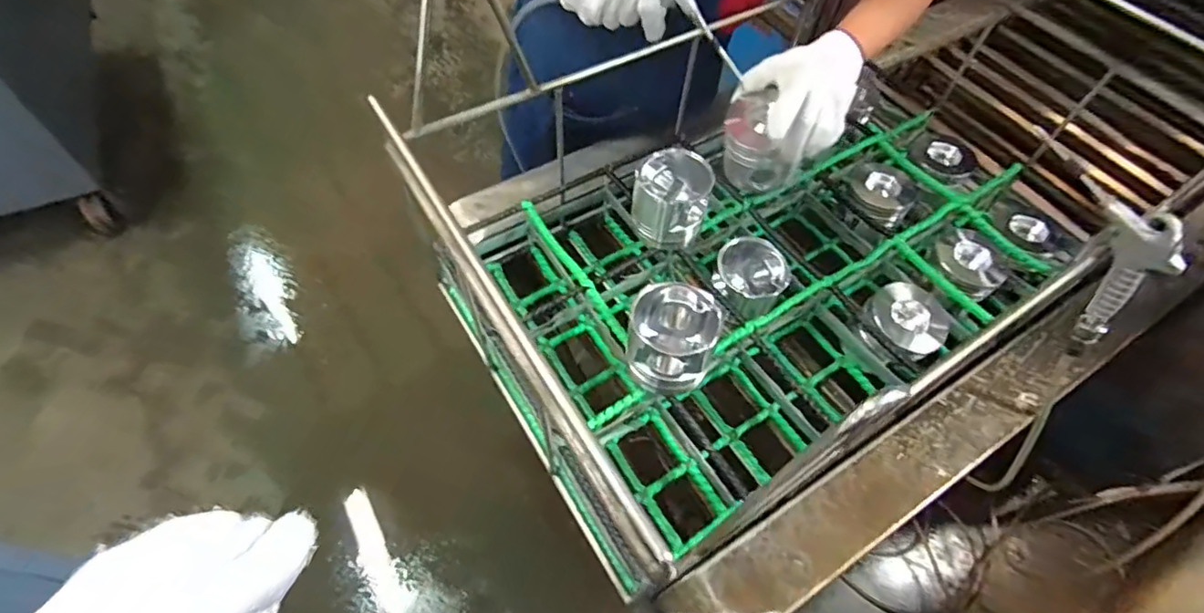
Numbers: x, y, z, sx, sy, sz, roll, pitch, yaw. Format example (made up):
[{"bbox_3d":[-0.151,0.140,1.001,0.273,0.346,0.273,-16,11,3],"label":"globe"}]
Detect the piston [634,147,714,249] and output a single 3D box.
[{"bbox_3d":[0.087,-0.134,0.712,0.088,0.107,0.083,1,58,-2],"label":"piston"}]

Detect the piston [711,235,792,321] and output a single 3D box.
[{"bbox_3d":[0.195,-0.033,0.753,0.092,0.067,0.100,1,58,-2],"label":"piston"}]

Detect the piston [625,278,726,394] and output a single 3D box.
[{"bbox_3d":[0.075,0.035,0.612,0.089,0.093,0.091,1,58,-2],"label":"piston"}]

